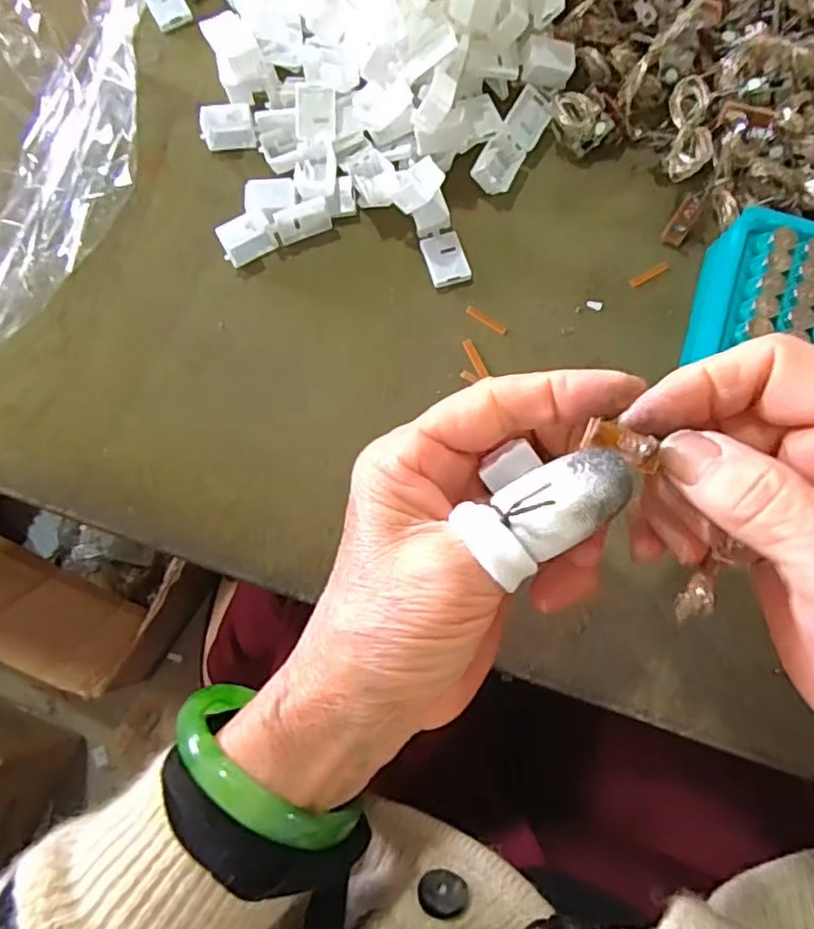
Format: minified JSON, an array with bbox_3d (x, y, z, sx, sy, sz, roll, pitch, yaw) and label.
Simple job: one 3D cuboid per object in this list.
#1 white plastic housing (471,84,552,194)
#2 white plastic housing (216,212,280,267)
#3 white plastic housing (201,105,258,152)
[{"bbox_3d":[0.053,-0.164,0.324,0.019,0.014,0.059,28,79,7],"label":"white plastic housing"},{"bbox_3d":[-0.079,-0.112,0.314,0.027,0.018,0.013,-32,78,-6],"label":"white plastic housing"},{"bbox_3d":[-0.092,-0.174,0.328,0.027,0.020,0.013,-6,77,0],"label":"white plastic housing"}]

